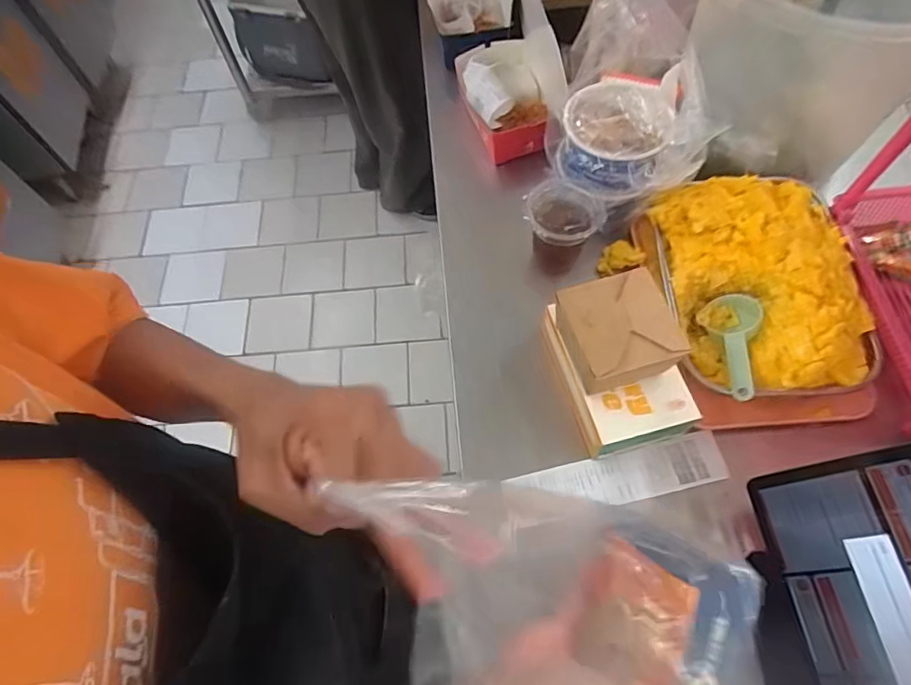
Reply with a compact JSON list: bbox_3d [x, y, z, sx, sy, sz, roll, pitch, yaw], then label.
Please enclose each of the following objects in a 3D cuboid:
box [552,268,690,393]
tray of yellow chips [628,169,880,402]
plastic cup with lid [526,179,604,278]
[{"bbox_3d":[0.161,-0.009,0.535,0.096,0.071,0.100,-16,64,-4],"label":"box"},{"bbox_3d":[0.343,-0.072,0.606,0.203,0.086,0.271,-5,64,1],"label":"tray of yellow chips"},{"bbox_3d":[0.131,-0.136,0.653,0.083,0.091,0.079,-1,64,3],"label":"plastic cup with lid"}]

